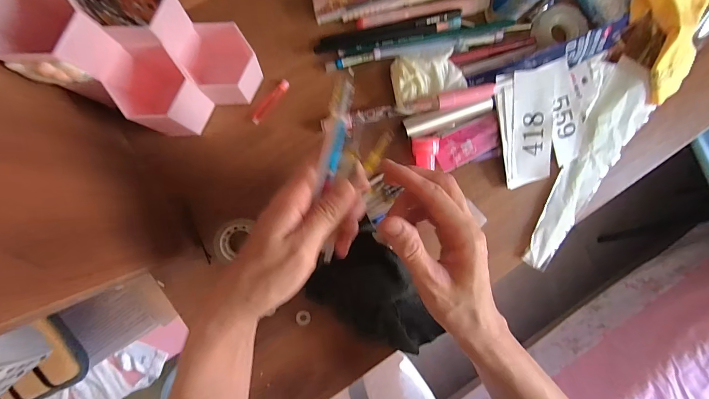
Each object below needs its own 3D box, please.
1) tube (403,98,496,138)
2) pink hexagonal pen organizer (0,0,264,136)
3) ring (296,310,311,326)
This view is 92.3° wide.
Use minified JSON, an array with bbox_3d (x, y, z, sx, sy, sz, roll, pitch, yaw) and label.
[{"bbox_3d":[0.096,-0.083,0.343,0.092,0.012,0.018,-16,92,-6],"label":"tube"},{"bbox_3d":[-0.164,-0.116,0.281,0.152,0.128,0.109,14,89,-7],"label":"pink hexagonal pen organizer"},{"bbox_3d":[-0.051,0.119,0.341,0.014,0.004,0.015,0,91,-7],"label":"ring"}]

